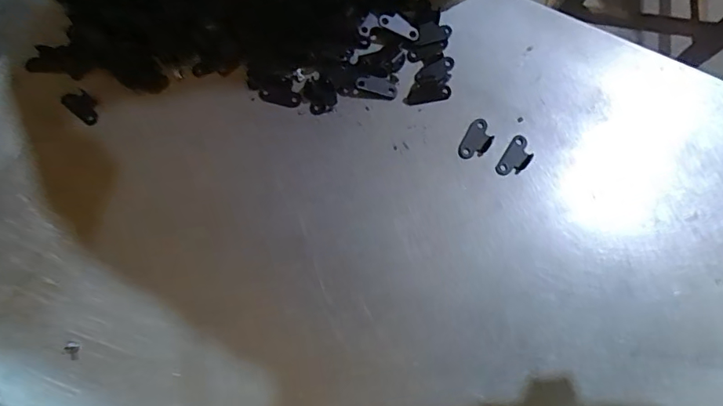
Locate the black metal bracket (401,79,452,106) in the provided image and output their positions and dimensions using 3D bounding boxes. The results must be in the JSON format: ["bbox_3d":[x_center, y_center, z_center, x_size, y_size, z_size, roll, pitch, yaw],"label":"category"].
[{"bbox_3d":[0.044,-0.075,0.332,0.031,0.004,0.015,-9,77,-1],"label":"black metal bracket"}]

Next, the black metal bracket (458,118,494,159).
[{"bbox_3d":[0.077,-0.041,0.324,0.017,0.004,0.029,29,79,8],"label":"black metal bracket"}]

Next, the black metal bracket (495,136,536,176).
[{"bbox_3d":[0.102,-0.030,0.321,0.017,0.004,0.029,33,80,9],"label":"black metal bracket"}]

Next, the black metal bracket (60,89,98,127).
[{"bbox_3d":[-0.192,-0.067,0.339,0.030,0.004,0.016,37,81,9],"label":"black metal bracket"}]

